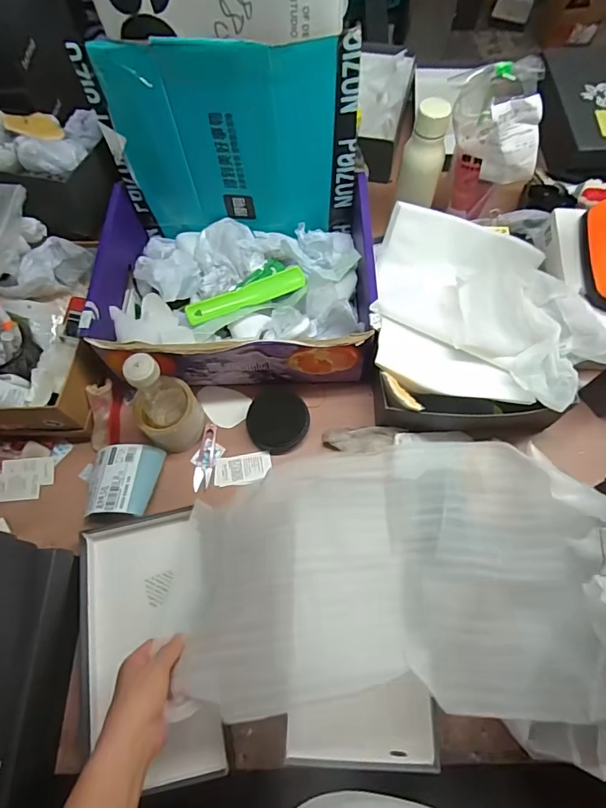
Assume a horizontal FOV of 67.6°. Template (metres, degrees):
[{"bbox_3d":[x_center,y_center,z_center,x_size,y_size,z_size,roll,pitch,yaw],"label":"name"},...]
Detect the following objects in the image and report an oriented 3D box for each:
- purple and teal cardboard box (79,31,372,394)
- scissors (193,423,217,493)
[{"bbox_3d":[-0.106,-0.231,0.615,0.390,0.296,0.311,1,66,3],"label":"purple and teal cardboard box"},{"bbox_3d":[-0.145,0.081,0.684,0.024,0.008,0.104,7,67,6],"label":"scissors"}]

